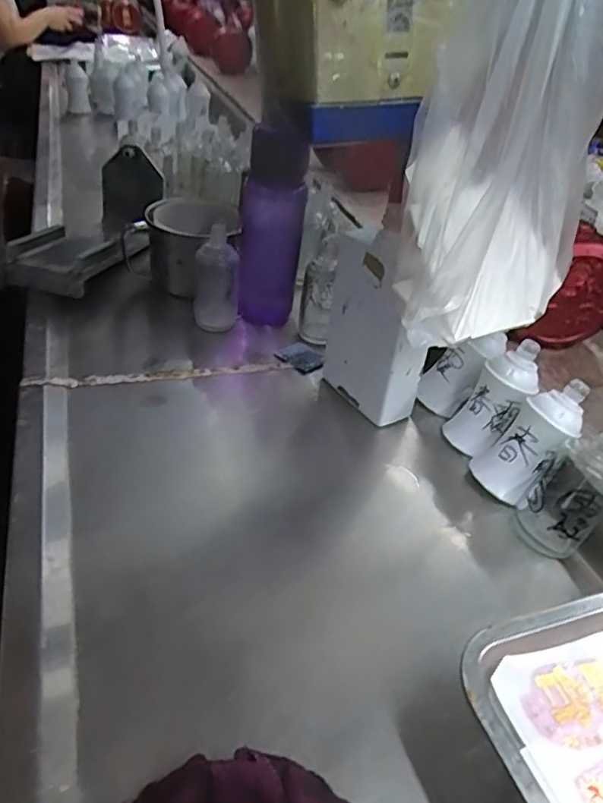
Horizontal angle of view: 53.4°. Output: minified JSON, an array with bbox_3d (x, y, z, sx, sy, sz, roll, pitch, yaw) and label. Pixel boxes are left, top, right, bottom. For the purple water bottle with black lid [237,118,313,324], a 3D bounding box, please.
[{"bbox_3d":[-0.035,-0.191,0.691,0.076,0.228,0.063,3,37,-3],"label":"purple water bottle with black lid"}]

